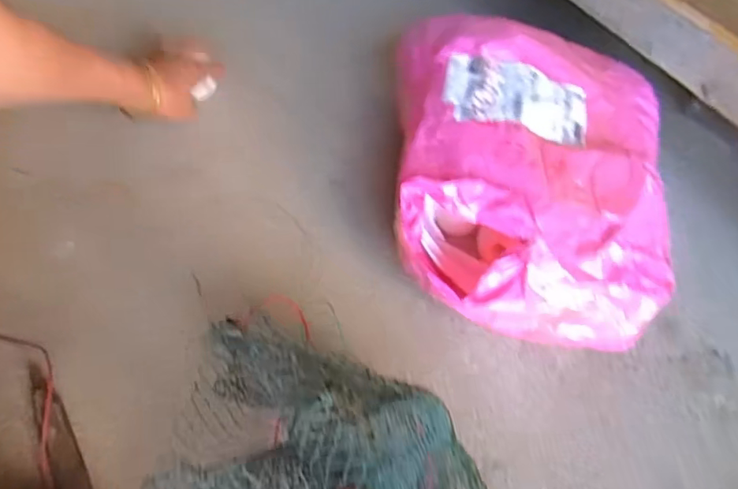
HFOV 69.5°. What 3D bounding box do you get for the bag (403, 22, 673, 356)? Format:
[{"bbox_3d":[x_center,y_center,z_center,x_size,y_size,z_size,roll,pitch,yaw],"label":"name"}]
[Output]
[{"bbox_3d":[0.152,-0.074,0.510,0.254,0.124,0.300,6,54,1],"label":"bag"}]

